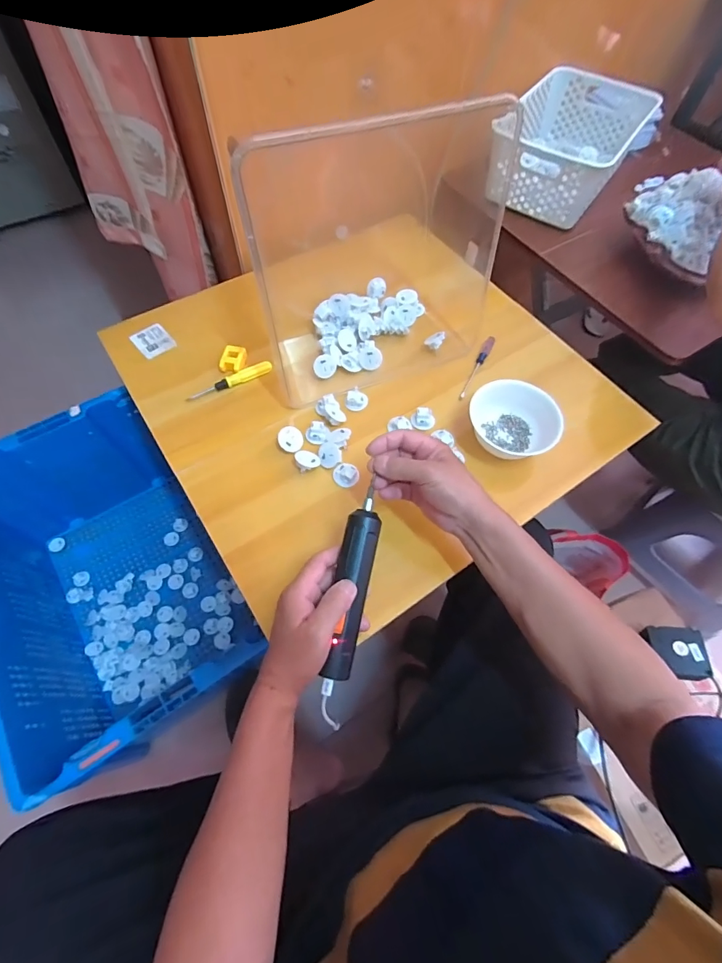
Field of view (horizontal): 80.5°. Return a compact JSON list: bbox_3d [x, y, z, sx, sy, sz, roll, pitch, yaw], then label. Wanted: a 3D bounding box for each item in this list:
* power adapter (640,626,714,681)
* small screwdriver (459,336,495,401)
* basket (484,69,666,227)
[{"bbox_3d":[0.495,0.265,0.663,0.074,0.028,0.079,-4,63,-5],"label":"power adapter"},{"bbox_3d":[0.174,-0.171,0.631,0.014,0.009,0.126,24,64,9],"label":"small screwdriver"},{"bbox_3d":[0.366,-0.605,0.771,0.220,0.104,0.285,31,66,12],"label":"basket"}]

